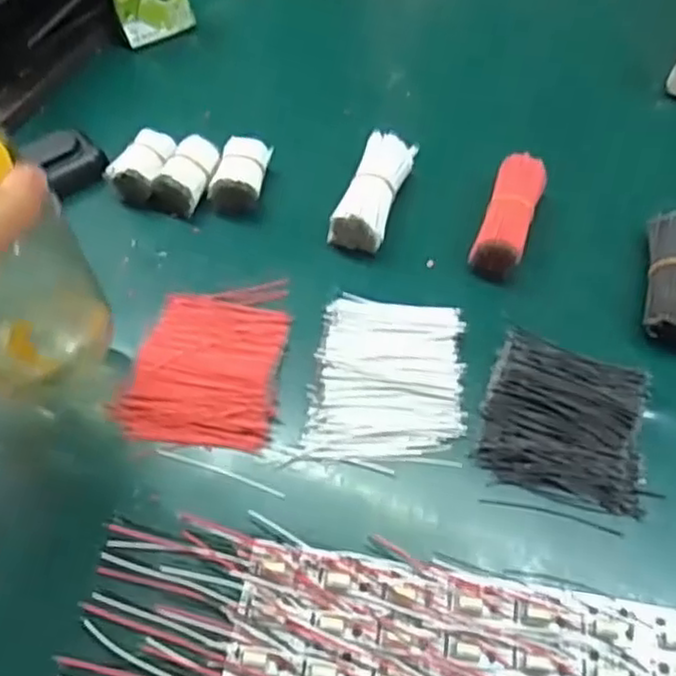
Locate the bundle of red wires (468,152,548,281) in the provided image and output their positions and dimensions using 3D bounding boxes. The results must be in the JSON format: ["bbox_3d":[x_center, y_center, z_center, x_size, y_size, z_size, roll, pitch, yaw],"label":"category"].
[{"bbox_3d":[0.122,-0.086,0.501,0.034,0.029,0.092,19,65,9],"label":"bundle of red wires"}]

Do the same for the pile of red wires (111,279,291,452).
[{"bbox_3d":[-0.084,0.011,0.455,0.094,0.015,0.122,5,64,3],"label":"pile of red wires"}]

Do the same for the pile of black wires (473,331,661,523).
[{"bbox_3d":[0.140,0.047,0.430,0.098,0.017,0.104,13,64,6],"label":"pile of black wires"}]

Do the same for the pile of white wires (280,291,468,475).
[{"bbox_3d":[0.032,0.025,0.446,0.094,0.012,0.120,9,64,4],"label":"pile of white wires"}]

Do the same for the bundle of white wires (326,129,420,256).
[{"bbox_3d":[0.026,-0.105,0.512,0.038,0.035,0.089,18,65,9],"label":"bundle of white wires"}]

